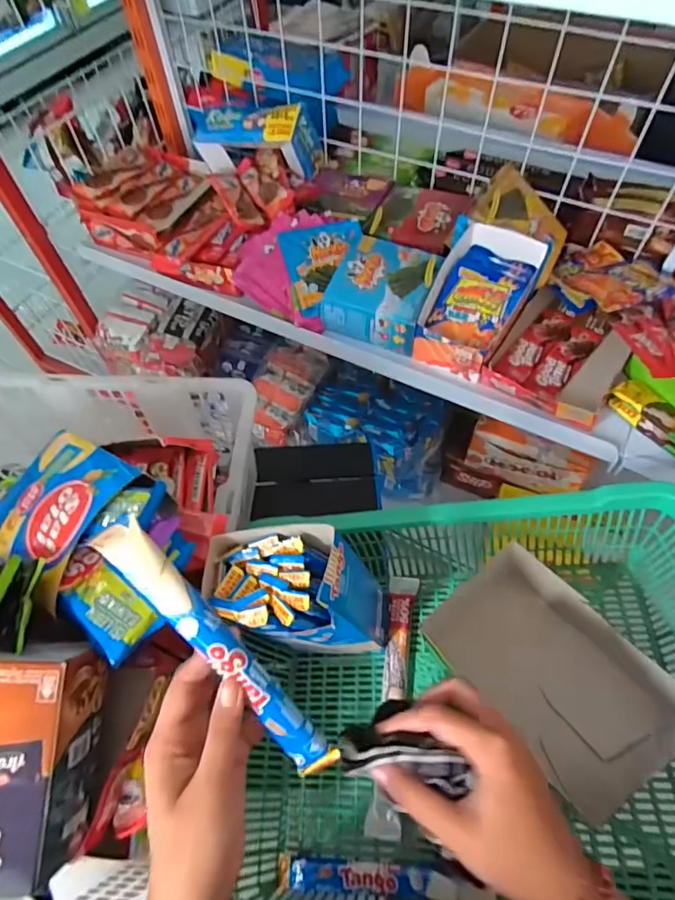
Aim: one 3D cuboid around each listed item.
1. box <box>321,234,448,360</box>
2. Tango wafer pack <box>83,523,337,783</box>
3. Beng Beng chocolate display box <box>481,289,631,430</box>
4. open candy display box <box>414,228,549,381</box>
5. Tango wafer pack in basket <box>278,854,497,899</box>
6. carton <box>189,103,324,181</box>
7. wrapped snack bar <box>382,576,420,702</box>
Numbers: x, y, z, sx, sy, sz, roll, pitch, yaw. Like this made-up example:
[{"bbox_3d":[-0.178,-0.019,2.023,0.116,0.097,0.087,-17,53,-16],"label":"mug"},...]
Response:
[{"bbox_3d":[0.063,-0.211,0.668,0.124,0.062,0.132,19,61,14],"label":"box"},{"bbox_3d":[-0.063,0.113,0.274,0.022,0.014,0.181,-41,102,-20],"label":"Tango wafer pack"},{"bbox_3d":[0.285,-0.128,0.625,0.135,0.048,0.188,29,64,19],"label":"Beng Beng chocolate display box"},{"bbox_3d":[0.170,-0.185,0.622,0.106,0.117,0.145,32,65,20],"label":"open candy display box"},{"bbox_3d":[0.036,0.365,0.420,0.182,0.015,0.025,-7,57,15],"label":"Tango wafer pack in basket"},{"bbox_3d":[-0.118,-0.467,0.750,0.174,0.106,0.077,13,60,10],"label":"carton"},{"bbox_3d":[0.065,0.195,0.523,0.029,0.015,0.125,7,59,7],"label":"wrapped snack bar"}]

